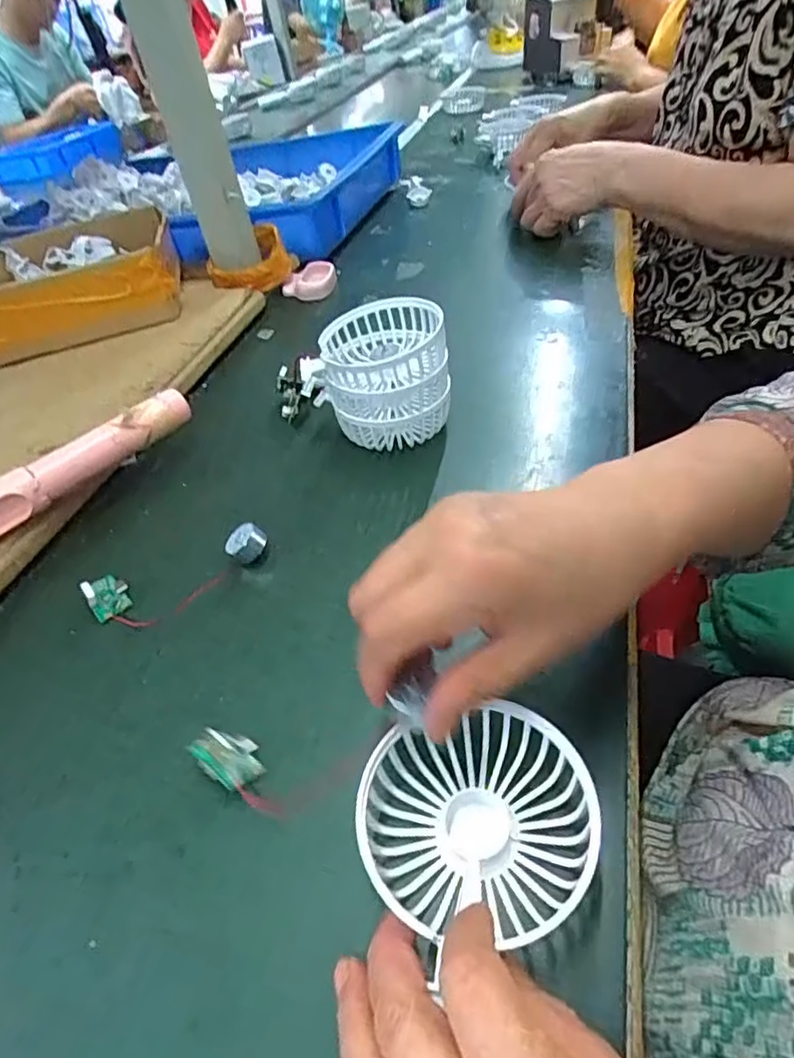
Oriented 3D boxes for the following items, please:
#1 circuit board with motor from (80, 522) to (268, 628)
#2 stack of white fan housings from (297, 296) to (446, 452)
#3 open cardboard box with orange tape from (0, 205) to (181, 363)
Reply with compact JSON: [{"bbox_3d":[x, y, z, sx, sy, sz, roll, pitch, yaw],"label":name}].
[{"bbox_3d":[-0.133,0.029,0.361,0.108,0.019,0.046,-16,43,-4],"label":"circuit board with motor"},{"bbox_3d":[-0.014,-0.114,0.447,0.104,0.087,0.084,-1,44,11],"label":"stack of white fan housings"},{"bbox_3d":[-0.348,-0.268,0.636,0.210,0.062,0.192,-17,44,-6],"label":"open cardboard box with orange tape"}]

